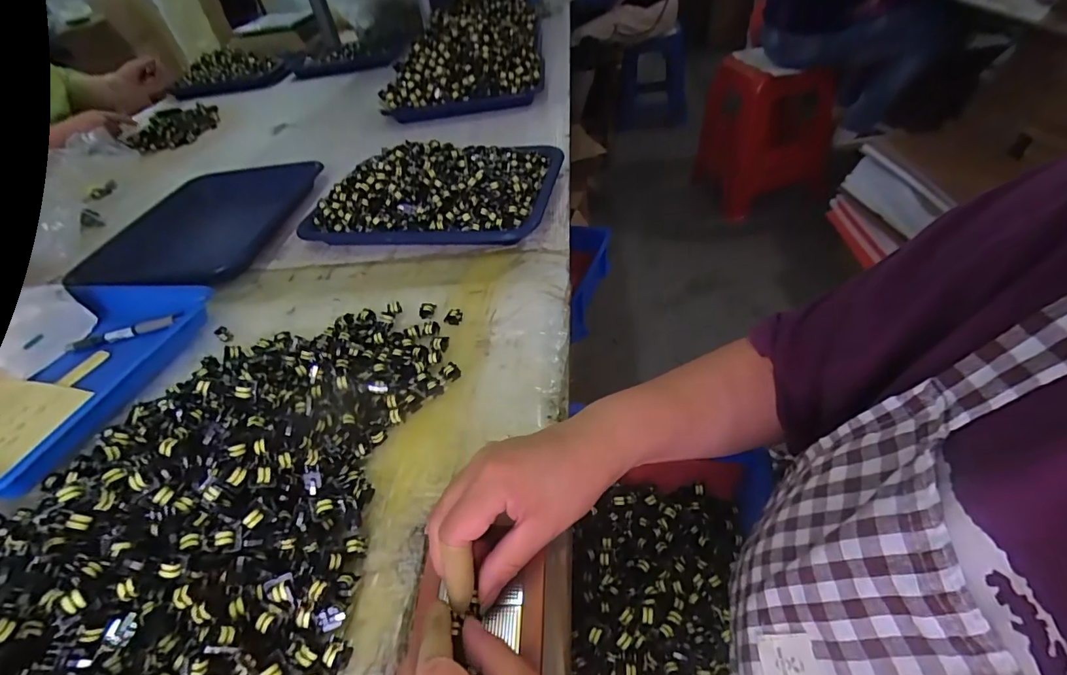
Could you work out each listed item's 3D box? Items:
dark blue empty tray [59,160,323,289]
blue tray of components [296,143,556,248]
[{"bbox_3d":[-0.496,-0.180,0.732,0.257,0.027,0.359,-6,43,5],"label":"dark blue empty tray"},{"bbox_3d":[-0.137,-0.217,0.675,0.323,0.084,0.230,6,45,11],"label":"blue tray of components"}]

